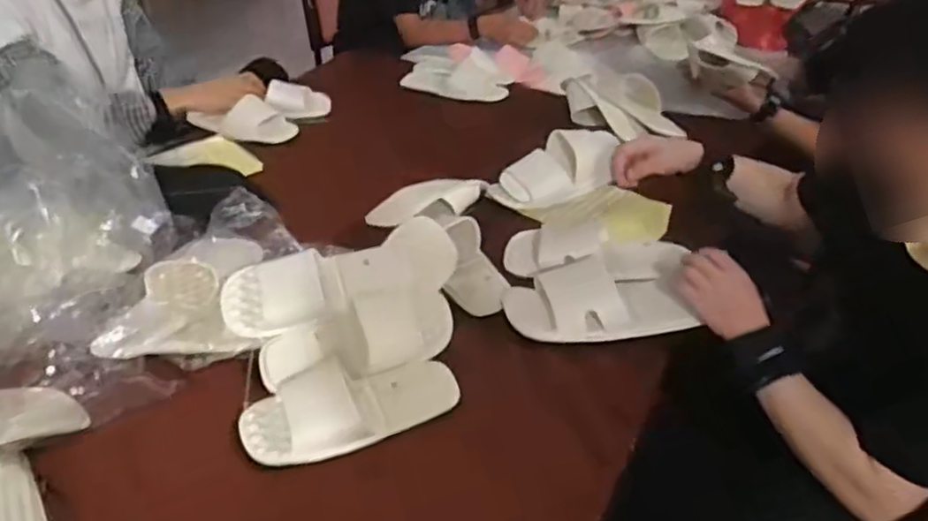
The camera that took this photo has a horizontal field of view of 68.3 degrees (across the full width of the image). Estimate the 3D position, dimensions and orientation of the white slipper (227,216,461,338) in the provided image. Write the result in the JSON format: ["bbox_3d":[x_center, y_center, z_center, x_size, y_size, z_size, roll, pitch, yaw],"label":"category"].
[{"bbox_3d":[-0.146,0.026,0.868,0.306,0.073,0.118,-15,40,-20],"label":"white slipper"}]

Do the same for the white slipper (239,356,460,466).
[{"bbox_3d":[-0.122,0.157,0.746,0.238,0.050,0.091,-7,38,-11],"label":"white slipper"}]

